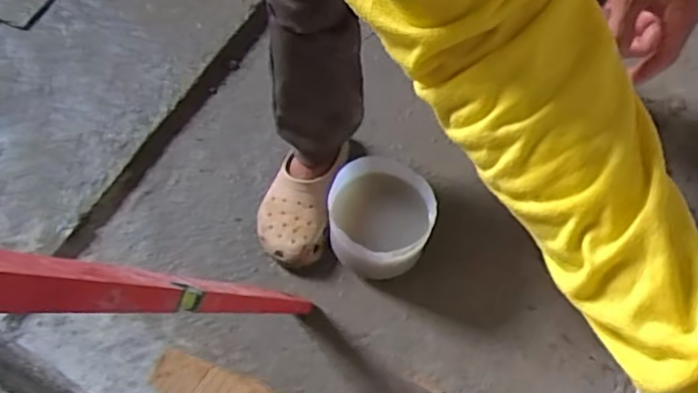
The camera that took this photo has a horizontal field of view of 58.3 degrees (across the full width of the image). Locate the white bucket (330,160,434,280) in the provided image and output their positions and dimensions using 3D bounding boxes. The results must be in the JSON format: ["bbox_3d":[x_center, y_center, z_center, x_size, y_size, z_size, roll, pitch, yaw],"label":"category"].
[{"bbox_3d":[0.048,0.046,0.957,0.152,0.134,0.135,14,66,9],"label":"white bucket"}]

